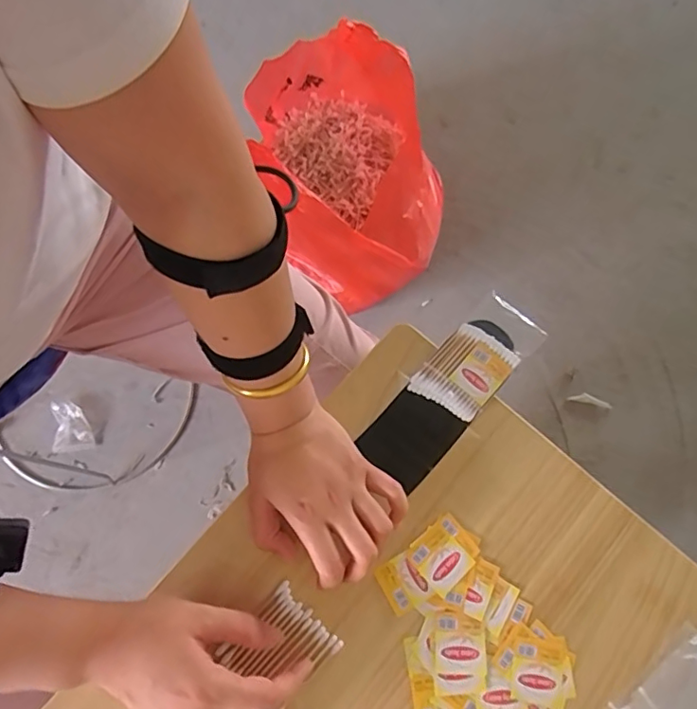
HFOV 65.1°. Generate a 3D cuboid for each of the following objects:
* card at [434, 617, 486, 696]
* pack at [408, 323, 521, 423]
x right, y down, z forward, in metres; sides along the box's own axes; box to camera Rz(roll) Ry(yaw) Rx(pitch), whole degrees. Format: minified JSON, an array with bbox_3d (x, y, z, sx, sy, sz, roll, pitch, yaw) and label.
[{"bbox_3d":[0.085,0.231,0.416,0.038,0.004,0.052,3,74,-2],"label":"card"},{"bbox_3d":[0.100,0.016,0.470,0.060,0.016,0.076,41,76,8],"label":"pack"}]

